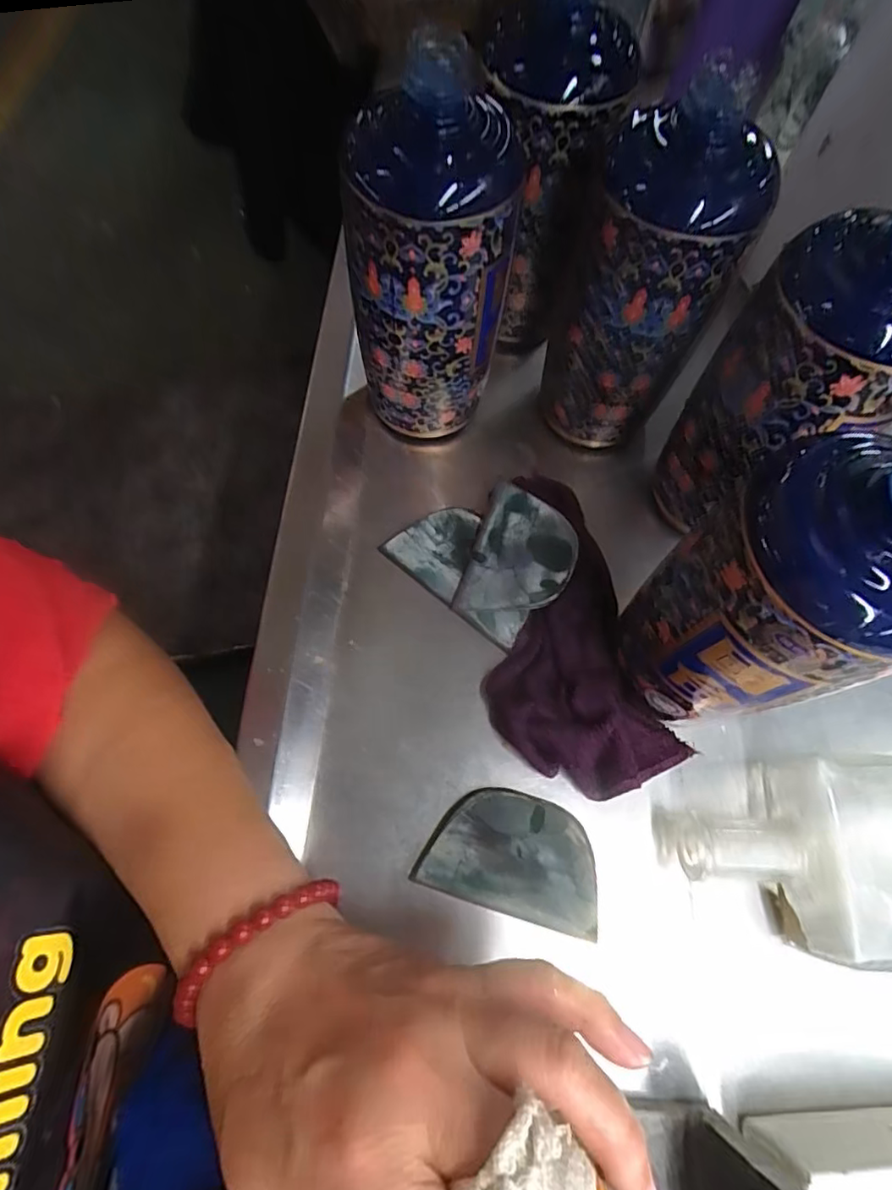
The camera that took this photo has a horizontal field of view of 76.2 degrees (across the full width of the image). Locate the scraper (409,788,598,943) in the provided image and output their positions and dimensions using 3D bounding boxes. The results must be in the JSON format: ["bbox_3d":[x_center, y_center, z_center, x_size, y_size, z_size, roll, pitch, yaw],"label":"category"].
[{"bbox_3d":[0.034,0.128,0.283,0.087,0.007,0.055,14,69,6],"label":"scraper"}]

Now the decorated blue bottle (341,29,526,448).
[{"bbox_3d":[-0.009,-0.158,0.316,0.081,0.187,0.073,0,69,0],"label":"decorated blue bottle"}]

